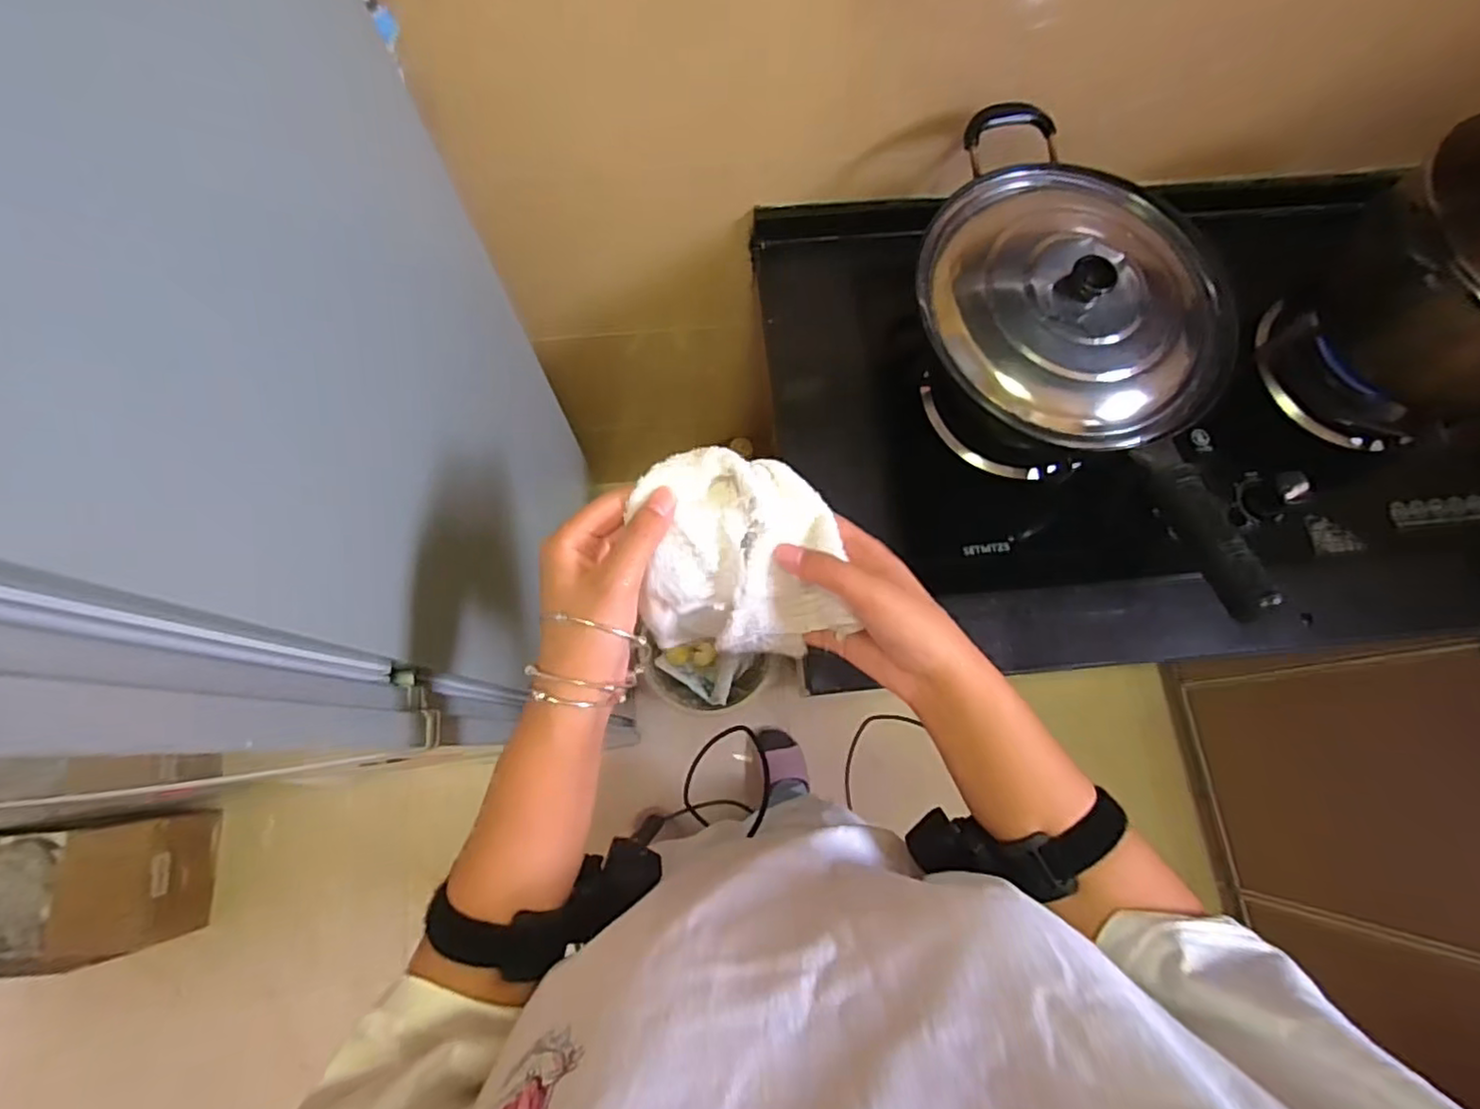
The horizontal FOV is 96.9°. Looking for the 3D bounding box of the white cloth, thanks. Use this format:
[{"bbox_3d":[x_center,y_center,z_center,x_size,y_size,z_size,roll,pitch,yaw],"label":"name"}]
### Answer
[{"bbox_3d":[0.004,-0.005,0.387,0.115,0.108,0.108,0,74,-2],"label":"white cloth"}]

